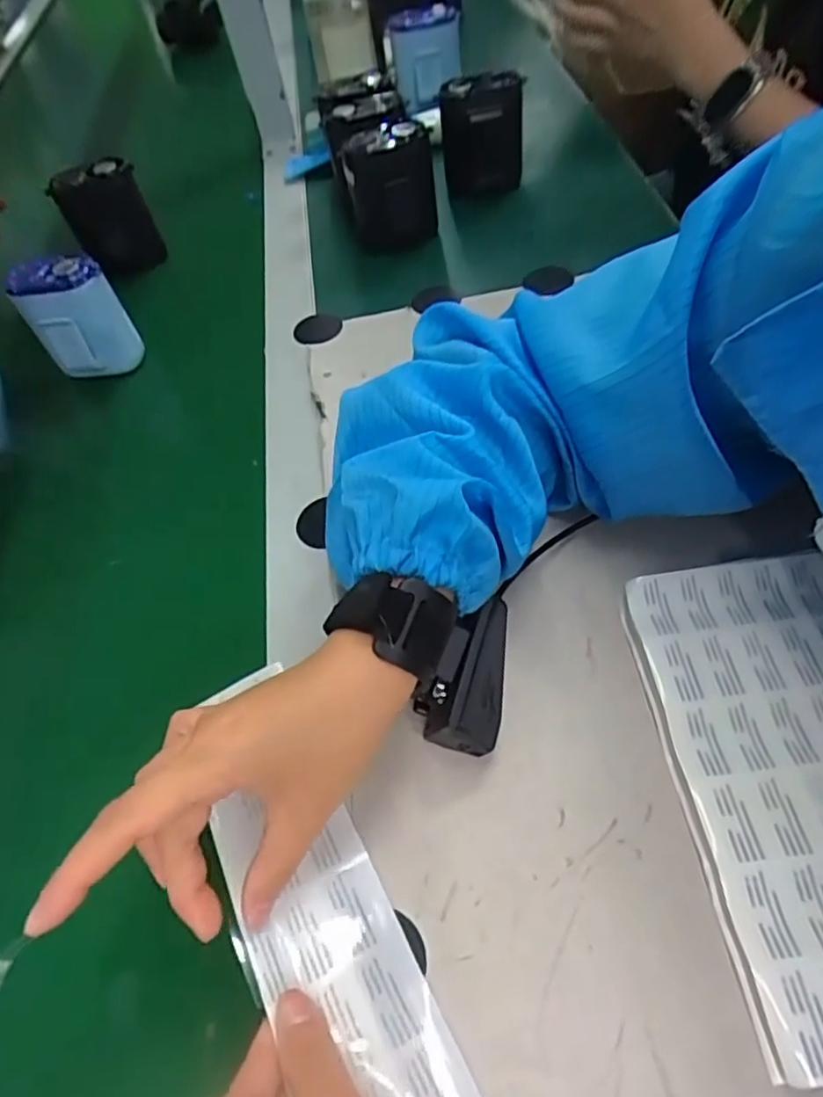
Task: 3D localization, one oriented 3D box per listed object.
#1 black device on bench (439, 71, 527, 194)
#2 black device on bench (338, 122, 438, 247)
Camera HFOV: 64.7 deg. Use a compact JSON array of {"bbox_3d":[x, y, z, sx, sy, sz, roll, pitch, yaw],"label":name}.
[{"bbox_3d":[0.060,-0.350,0.548,0.068,0.077,0.054,-4,55,6],"label":"black device on bench"},{"bbox_3d":[-0.014,-0.284,0.514,0.066,0.078,0.046,-8,55,3],"label":"black device on bench"}]

